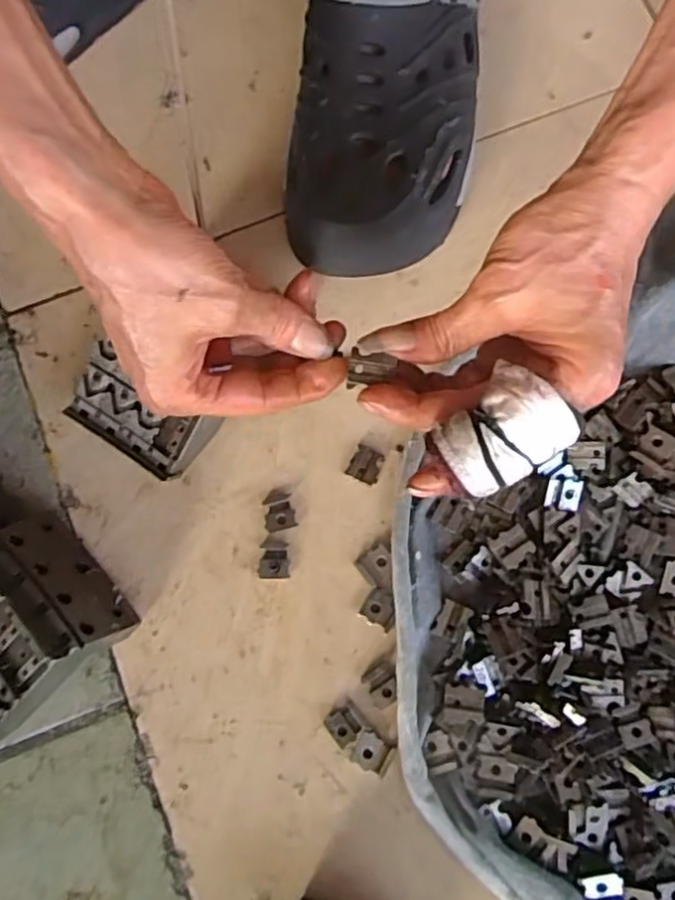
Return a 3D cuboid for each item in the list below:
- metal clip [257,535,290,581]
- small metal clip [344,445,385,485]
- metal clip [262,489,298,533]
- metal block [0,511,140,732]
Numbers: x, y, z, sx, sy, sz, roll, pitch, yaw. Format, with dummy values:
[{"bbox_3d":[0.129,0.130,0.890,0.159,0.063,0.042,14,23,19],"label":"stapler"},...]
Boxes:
[{"bbox_3d":[-0.039,0.066,0.411,0.019,0.005,0.026,1,79,0],"label":"metal clip"},{"bbox_3d":[0.018,0.009,0.419,0.019,0.006,0.021,23,80,5],"label":"small metal clip"},{"bbox_3d":[-0.037,0.037,0.414,0.019,0.007,0.025,-11,79,-2],"label":"metal clip"},{"bbox_3d":[-0.198,0.110,0.372,0.138,0.066,0.085,-40,81,-7],"label":"metal block"}]

